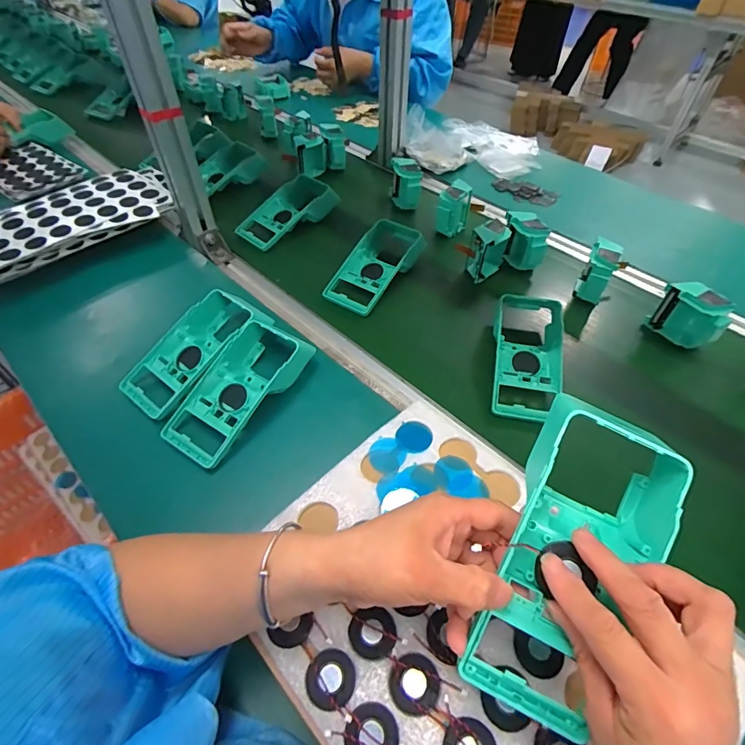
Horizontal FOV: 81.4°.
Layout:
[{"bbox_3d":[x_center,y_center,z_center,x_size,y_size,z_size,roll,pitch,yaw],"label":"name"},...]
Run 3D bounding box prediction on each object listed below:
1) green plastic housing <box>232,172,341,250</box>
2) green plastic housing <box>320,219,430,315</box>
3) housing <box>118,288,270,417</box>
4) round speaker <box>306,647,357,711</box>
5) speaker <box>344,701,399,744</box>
[{"bbox_3d":[-0.157,-0.284,0.770,0.103,0.052,0.195,36,58,25],"label":"green plastic housing"},{"bbox_3d":[0.013,-0.173,0.676,0.092,0.044,0.205,27,57,20],"label":"green plastic housing"},{"bbox_3d":[-0.220,-0.029,0.546,0.101,0.059,0.187,35,57,25],"label":"housing"},{"bbox_3d":[-0.029,0.210,0.297,0.033,0.004,0.033,0,52,0],"label":"round speaker"},{"bbox_3d":[0.000,0.234,0.277,0.033,0.004,0.034,0,52,0],"label":"speaker"}]

